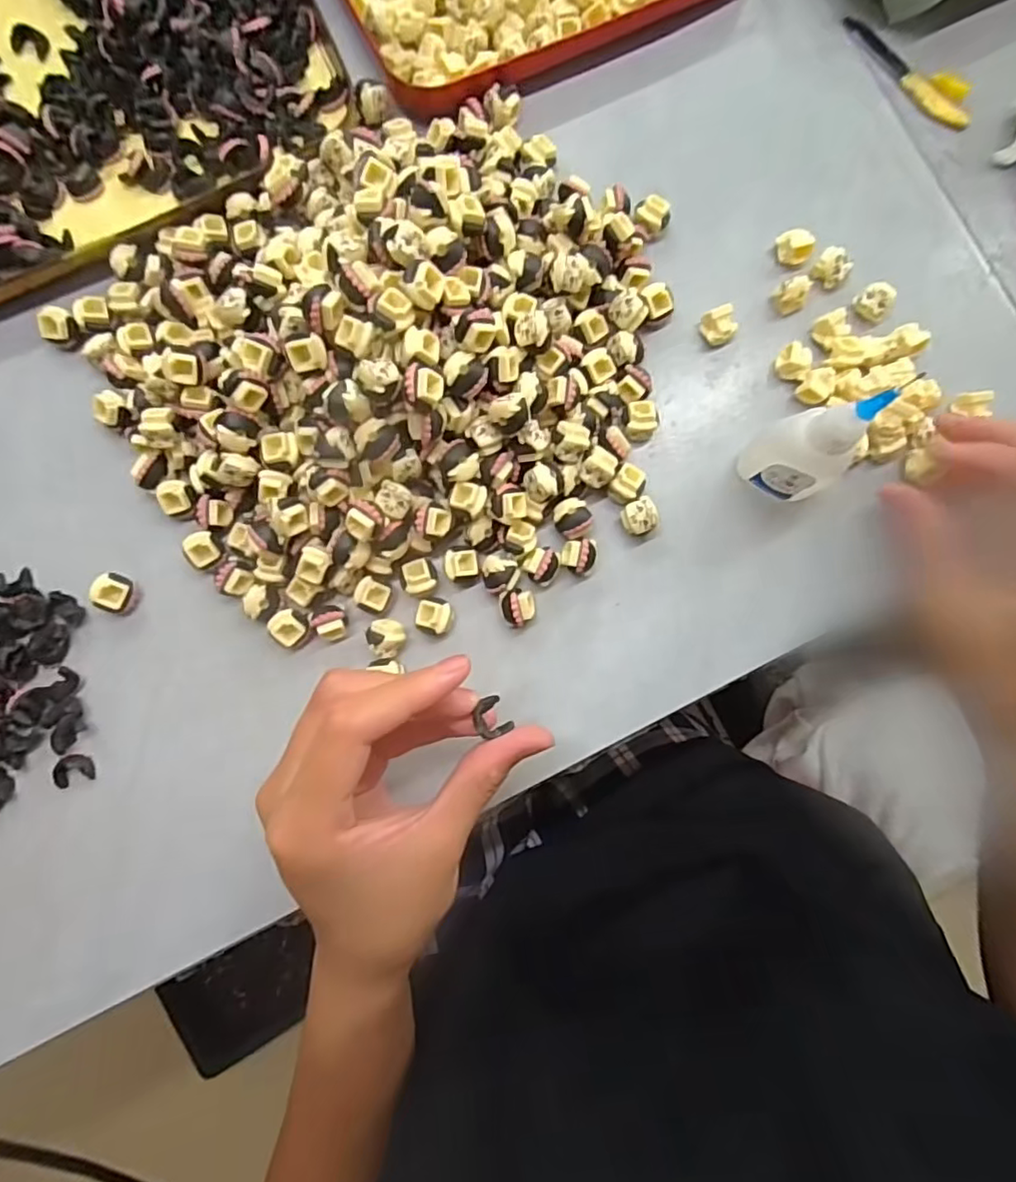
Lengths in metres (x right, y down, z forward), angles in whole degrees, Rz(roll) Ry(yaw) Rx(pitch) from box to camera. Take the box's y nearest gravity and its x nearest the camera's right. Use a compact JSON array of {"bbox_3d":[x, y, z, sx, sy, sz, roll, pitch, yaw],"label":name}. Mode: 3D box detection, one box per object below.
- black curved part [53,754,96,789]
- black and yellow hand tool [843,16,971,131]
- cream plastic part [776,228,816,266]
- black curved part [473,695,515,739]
[{"bbox_3d":[-0.188,0.078,0.265,0.016,0.006,0.013,-16,85,-1],"label":"black curved part"},{"bbox_3d":[0.196,-0.255,0.299,0.078,0.006,0.017,44,86,4],"label":"black and yellow hand tool"},{"bbox_3d":[0.135,-0.161,0.287,0.015,0.011,0.015,0,84,0],"label":"cream plastic part"},{"bbox_3d":[-0.006,0.045,0.218,0.012,0.004,0.014,-24,85,-2],"label":"black curved part"}]

